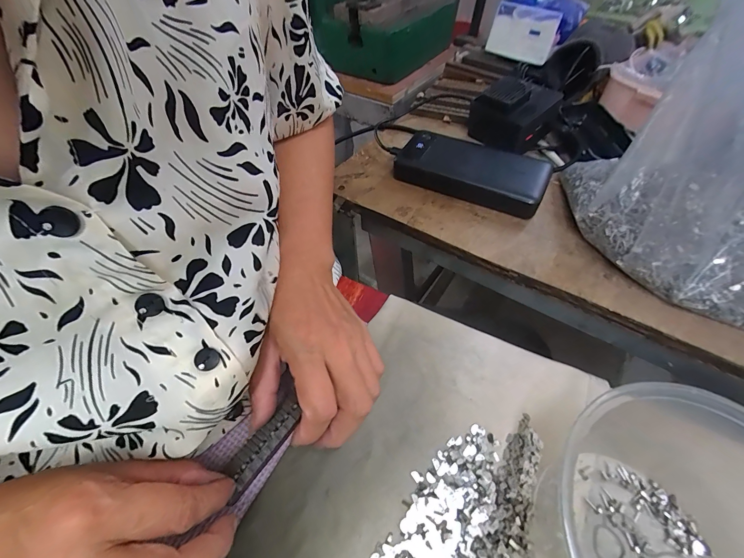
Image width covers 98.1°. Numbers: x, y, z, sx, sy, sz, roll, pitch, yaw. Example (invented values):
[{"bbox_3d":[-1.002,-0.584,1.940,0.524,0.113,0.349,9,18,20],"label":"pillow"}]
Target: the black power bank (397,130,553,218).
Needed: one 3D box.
[{"bbox_3d":[0.105,-0.117,0.352,0.157,0.029,0.072,25,58,19],"label":"black power bank"}]

